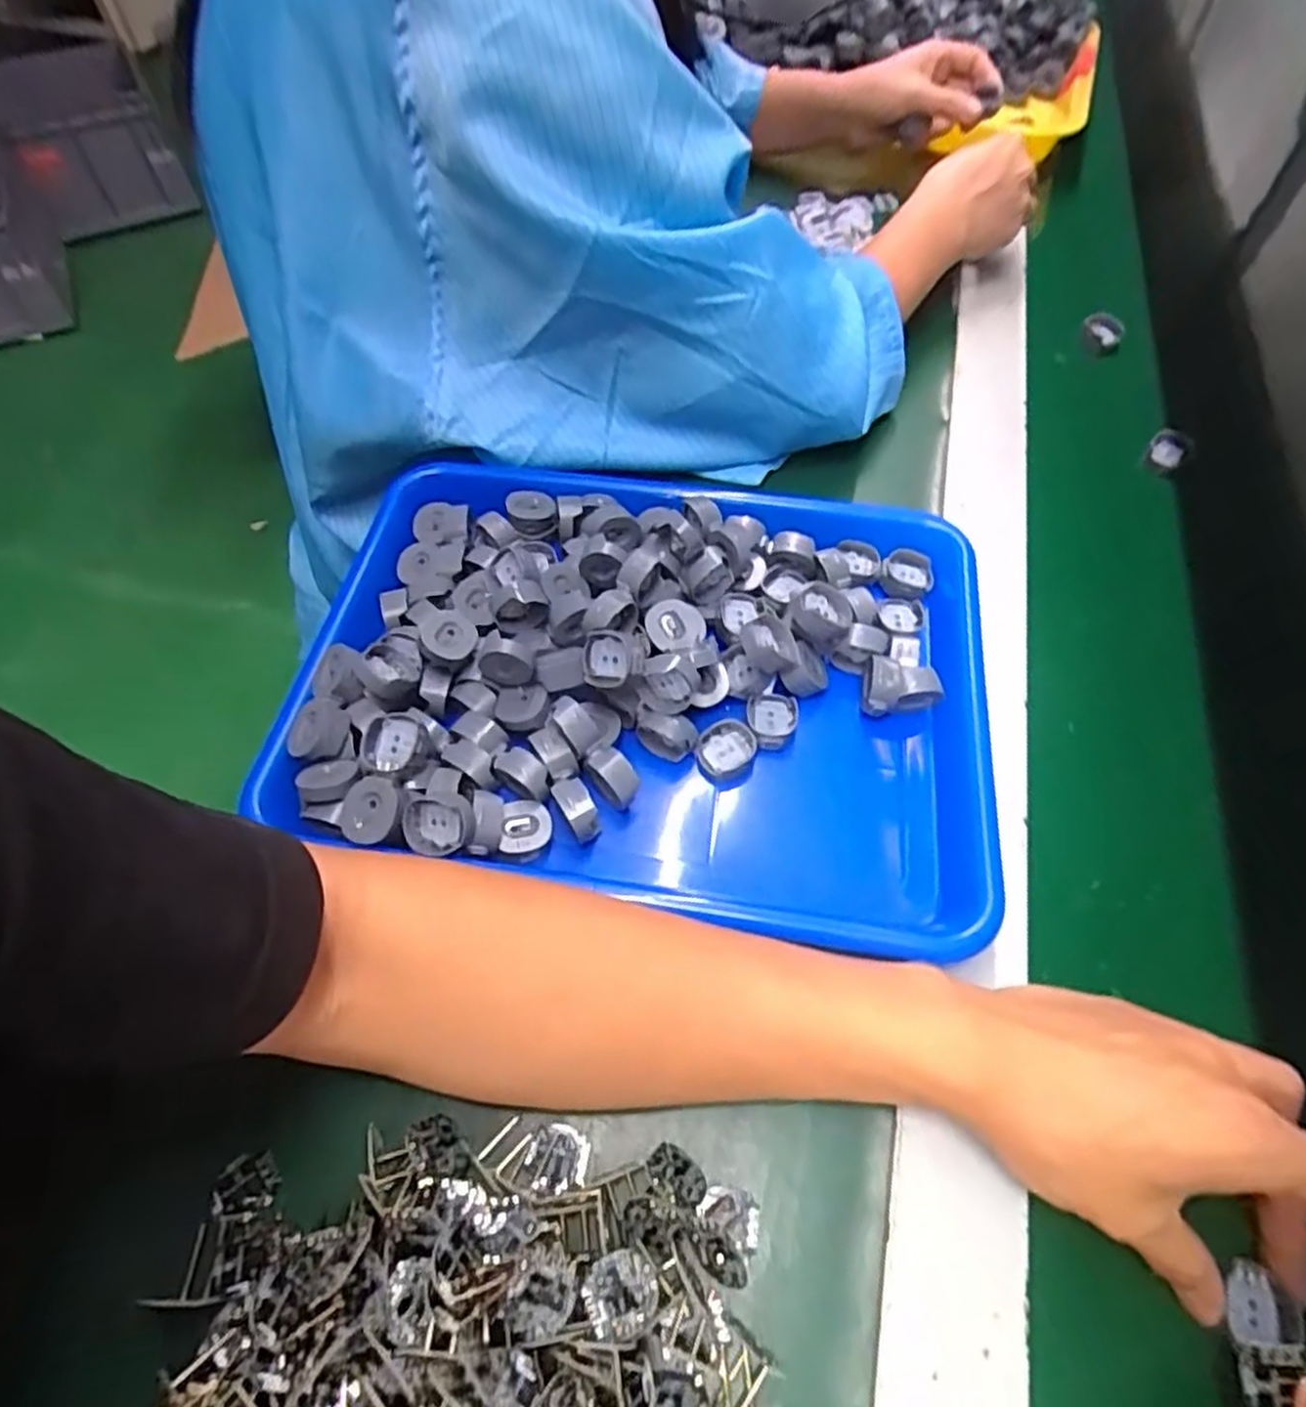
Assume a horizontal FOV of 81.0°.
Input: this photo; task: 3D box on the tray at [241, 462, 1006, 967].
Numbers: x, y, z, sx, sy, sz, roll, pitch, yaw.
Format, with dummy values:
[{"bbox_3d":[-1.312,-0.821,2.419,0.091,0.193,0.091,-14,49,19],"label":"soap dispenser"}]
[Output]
[{"bbox_3d":[-0.003,-0.020,0.385,0.336,0.047,0.249,8,59,5],"label":"tray"}]

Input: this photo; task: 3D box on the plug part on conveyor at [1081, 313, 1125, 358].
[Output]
[{"bbox_3d":[0.336,-0.276,0.573,0.029,0.019,0.031,26,62,15],"label":"plug part on conveyor"}]

